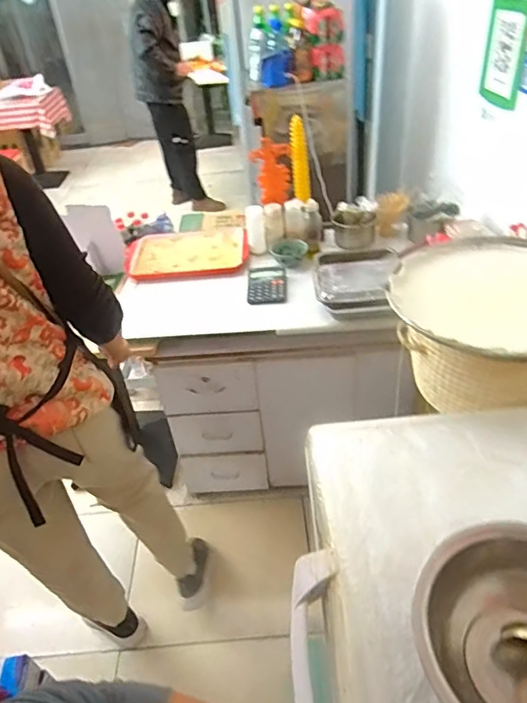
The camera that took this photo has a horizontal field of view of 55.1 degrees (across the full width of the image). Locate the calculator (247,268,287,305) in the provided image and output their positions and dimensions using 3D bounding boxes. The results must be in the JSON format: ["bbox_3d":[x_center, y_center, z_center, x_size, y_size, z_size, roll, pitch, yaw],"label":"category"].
[{"bbox_3d":[0.012,-0.214,1.616,0.121,0.015,0.197,-3,39,4],"label":"calculator"}]

